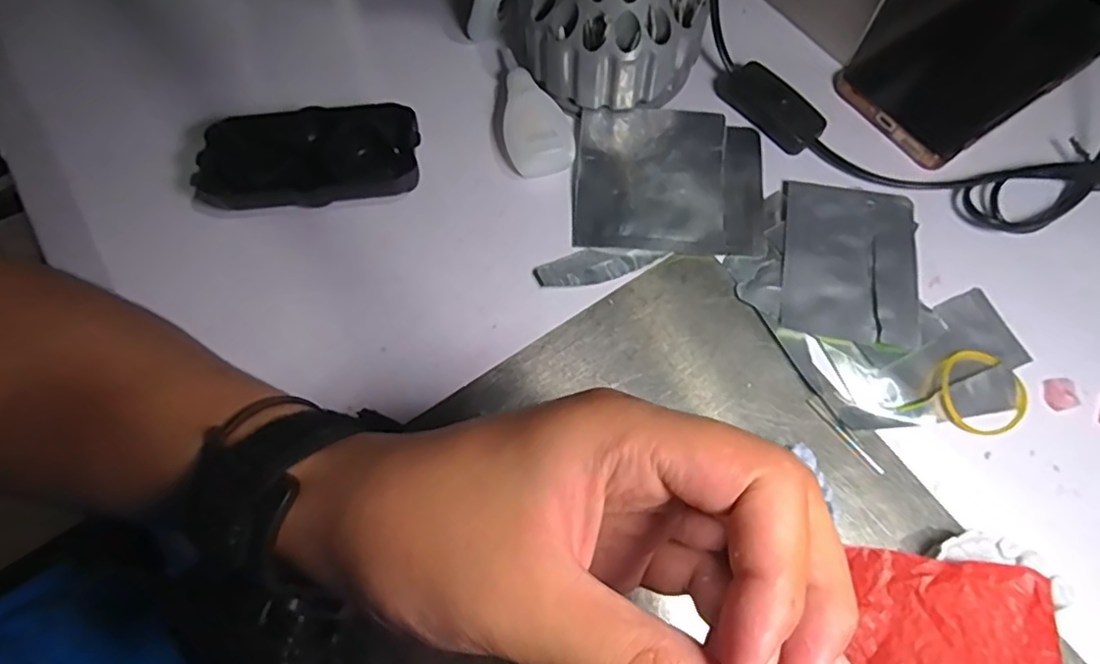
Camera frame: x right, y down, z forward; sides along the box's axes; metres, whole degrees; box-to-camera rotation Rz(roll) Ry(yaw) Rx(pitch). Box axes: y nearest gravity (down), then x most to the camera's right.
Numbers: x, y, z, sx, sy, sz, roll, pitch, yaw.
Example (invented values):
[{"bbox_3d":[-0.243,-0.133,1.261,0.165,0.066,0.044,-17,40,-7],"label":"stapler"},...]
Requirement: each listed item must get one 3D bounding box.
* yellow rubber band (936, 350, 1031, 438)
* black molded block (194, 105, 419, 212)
[{"bbox_3d":[0.203,0.027,0.285,0.043,0.005,0.041,-1,67,1],"label":"yellow rubber band"},{"bbox_3d":[-0.130,-0.094,0.333,0.117,0.027,0.049,-3,67,0],"label":"black molded block"}]

